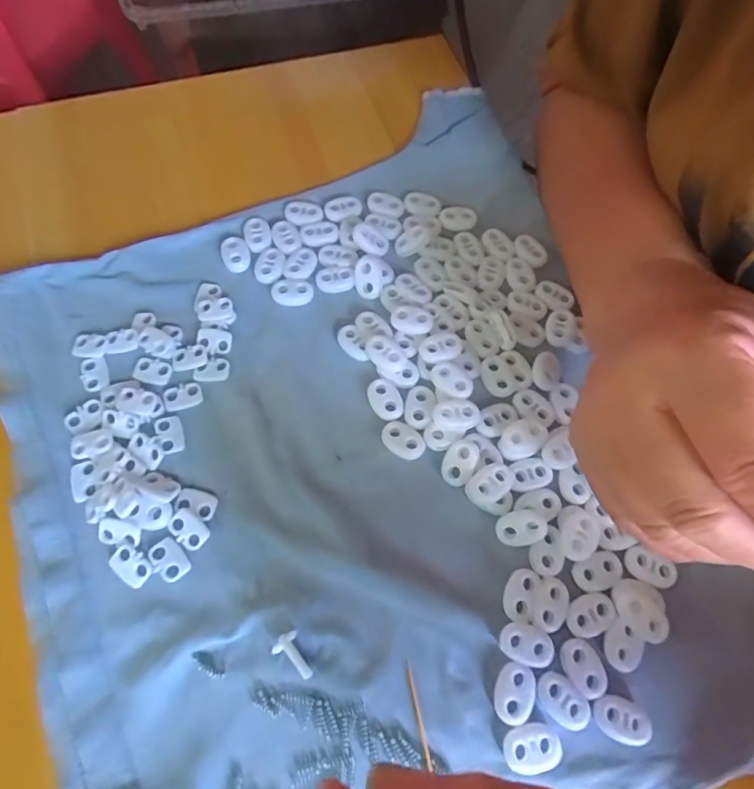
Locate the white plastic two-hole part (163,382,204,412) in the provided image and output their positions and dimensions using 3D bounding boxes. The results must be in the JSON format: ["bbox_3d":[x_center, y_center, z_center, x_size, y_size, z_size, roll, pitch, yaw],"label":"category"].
[{"bbox_3d":[-0.096,0.001,0.232,0.018,0.004,0.013,-16,70,-9],"label":"white plastic two-hole part"}]

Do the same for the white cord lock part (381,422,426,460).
[{"bbox_3d":[0.012,0.022,0.225,0.022,0.004,0.015,30,70,9],"label":"white cord lock part"}]

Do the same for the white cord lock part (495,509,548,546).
[{"bbox_3d":[0.065,0.060,0.211,0.020,0.008,0.015,-8,69,-6],"label":"white cord lock part"}]

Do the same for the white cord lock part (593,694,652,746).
[{"bbox_3d":[0.098,0.131,0.188,0.023,0.005,0.015,21,69,6],"label":"white cord lock part"}]

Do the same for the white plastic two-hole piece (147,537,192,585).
[{"bbox_3d":[-0.091,0.072,0.203,0.013,0.004,0.018,-40,75,-16],"label":"white plastic two-hole piece"}]

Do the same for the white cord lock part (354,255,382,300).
[{"bbox_3d":[-0.005,-0.063,0.256,0.014,0.006,0.022,-4,103,5],"label":"white cord lock part"}]

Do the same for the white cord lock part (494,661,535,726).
[{"bbox_3d":[0.056,0.120,0.188,0.015,0.004,0.022,20,69,5],"label":"white cord lock part"}]

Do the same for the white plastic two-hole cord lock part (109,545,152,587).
[{"bbox_3d":[-0.106,0.073,0.201,0.018,0.004,0.012,39,72,12],"label":"white plastic two-hole cord lock part"}]

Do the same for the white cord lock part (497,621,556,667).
[{"bbox_3d":[0.062,0.104,0.194,0.022,0.004,0.015,14,69,3],"label":"white cord lock part"}]

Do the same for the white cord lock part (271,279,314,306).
[{"bbox_3d":[-0.046,-0.055,0.255,0.022,0.006,0.014,-1,69,-3],"label":"white cord lock part"}]

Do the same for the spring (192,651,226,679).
[{"bbox_3d":[-0.069,0.110,0.190,0.015,0.004,0.005,38,72,12],"label":"spring"}]

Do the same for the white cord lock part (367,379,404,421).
[{"bbox_3d":[0.004,0.002,0.235,0.015,0.004,0.022,-18,70,-9],"label":"white cord lock part"}]

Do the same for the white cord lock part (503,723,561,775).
[{"bbox_3d":[0.061,0.138,0.182,0.022,0.004,0.015,-11,69,-7],"label":"white cord lock part"}]

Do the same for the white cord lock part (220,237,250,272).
[{"bbox_3d":[-0.079,-0.079,0.263,0.015,0.004,0.021,-22,71,-11],"label":"white cord lock part"}]

